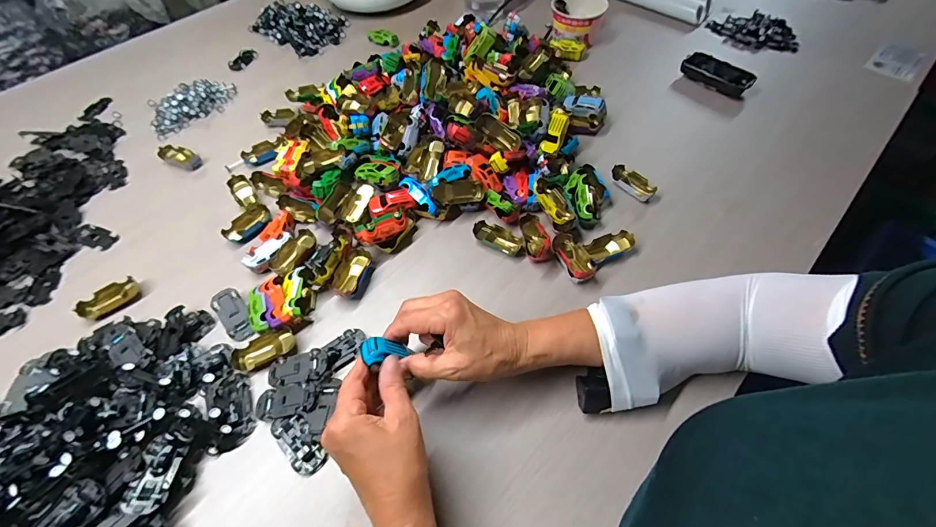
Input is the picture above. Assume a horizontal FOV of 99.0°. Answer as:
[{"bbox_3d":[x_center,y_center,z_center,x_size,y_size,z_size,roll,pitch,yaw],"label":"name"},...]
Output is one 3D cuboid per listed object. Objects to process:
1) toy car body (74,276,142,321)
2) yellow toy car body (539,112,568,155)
[{"bbox_3d":[-0.433,0.043,0.484,0.062,0.014,0.029,-39,63,-20],"label":"toy car body"},{"bbox_3d":[0.120,-0.180,0.554,0.027,0.017,0.061,16,83,13],"label":"yellow toy car body"}]

